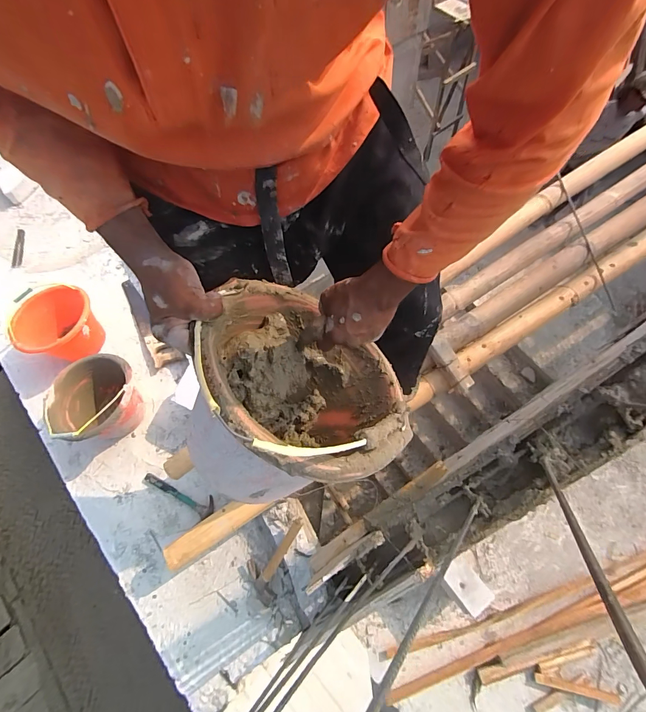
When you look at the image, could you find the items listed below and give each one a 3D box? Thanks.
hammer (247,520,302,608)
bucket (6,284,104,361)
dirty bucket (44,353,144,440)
[{"bbox_3d":[-0.137,0.575,1.015,0.121,0.044,0.242,30,94,16],"label":"hammer"},{"bbox_3d":[-1.017,-0.122,1.370,0.332,0.196,0.276,33,71,17],"label":"bucket"},{"bbox_3d":[-0.752,0.153,1.201,0.253,0.240,0.275,18,67,12],"label":"dirty bucket"}]

